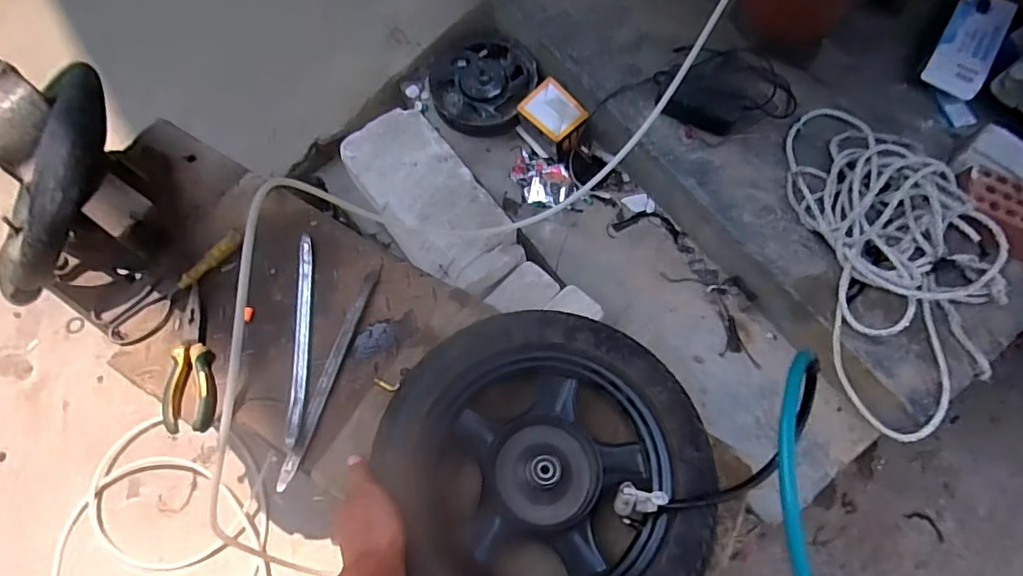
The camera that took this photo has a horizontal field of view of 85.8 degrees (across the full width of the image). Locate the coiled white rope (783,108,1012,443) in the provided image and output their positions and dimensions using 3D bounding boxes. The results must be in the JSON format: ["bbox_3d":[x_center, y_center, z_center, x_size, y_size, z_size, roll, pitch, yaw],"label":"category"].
[{"bbox_3d":[0.771,-0.085,1.060,0.330,0.139,0.692,-4,69,-4],"label":"coiled white rope"}]

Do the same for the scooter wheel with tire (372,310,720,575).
[{"bbox_3d":[0.042,0.195,0.590,0.324,0.079,0.344,0,70,1],"label":"scooter wheel with tire"}]

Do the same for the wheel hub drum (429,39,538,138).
[{"bbox_3d":[-0.066,-0.495,1.363,0.253,0.063,0.244,0,70,1],"label":"wheel hub drum"}]

